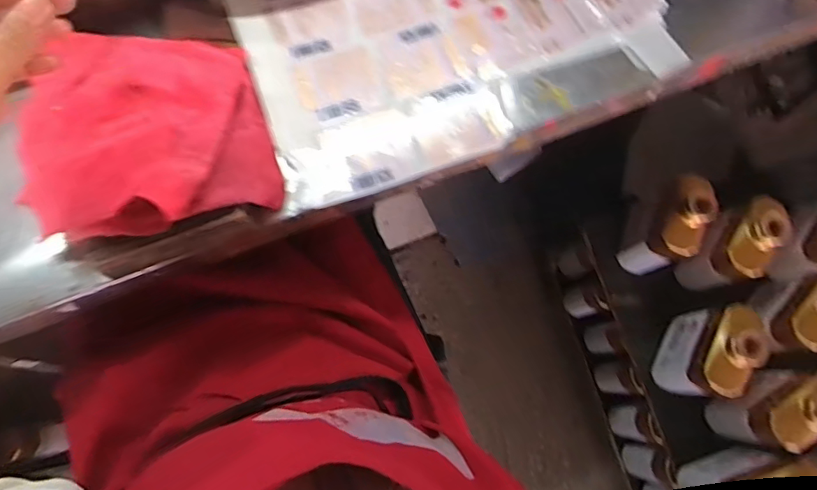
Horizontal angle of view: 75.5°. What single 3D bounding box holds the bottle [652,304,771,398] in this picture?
[{"bbox_3d":[0.404,0.144,0.713,0.043,0.170,0.116,27,76,2],"label":"bottle"}]

